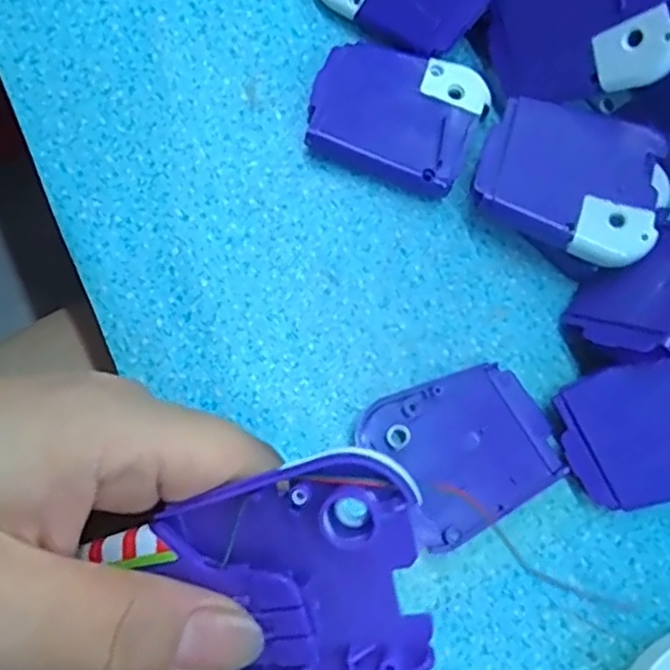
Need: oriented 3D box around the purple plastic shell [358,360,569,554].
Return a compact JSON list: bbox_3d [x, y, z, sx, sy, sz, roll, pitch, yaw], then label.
[{"bbox_3d":[0.045,0.037,0.230,0.057,0.009,0.053,-31,83,-11],"label":"purple plastic shell"}]

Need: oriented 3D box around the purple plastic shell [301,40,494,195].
[{"bbox_3d":[0.023,-0.083,0.247,0.059,0.013,0.048,18,77,-1],"label":"purple plastic shell"}]

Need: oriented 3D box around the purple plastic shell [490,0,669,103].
[{"bbox_3d":[0.082,-0.105,0.227,0.006,0.063,0.050,-22,100,-38],"label":"purple plastic shell"}]

